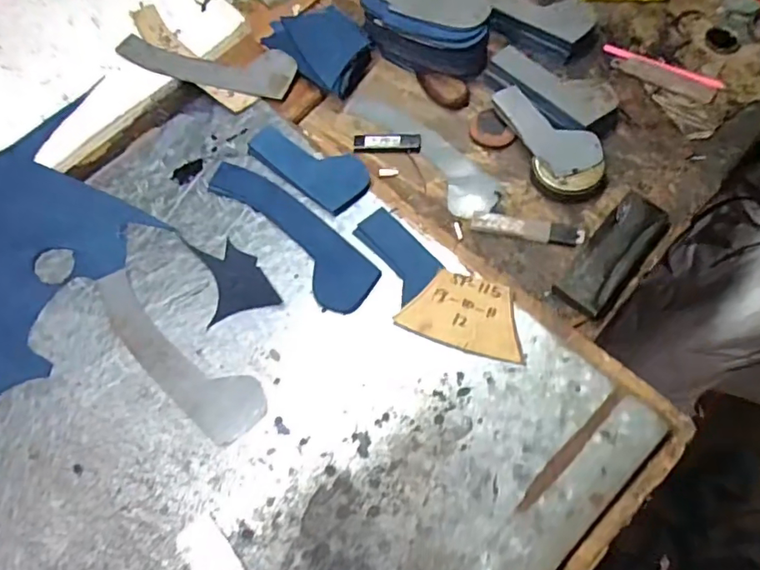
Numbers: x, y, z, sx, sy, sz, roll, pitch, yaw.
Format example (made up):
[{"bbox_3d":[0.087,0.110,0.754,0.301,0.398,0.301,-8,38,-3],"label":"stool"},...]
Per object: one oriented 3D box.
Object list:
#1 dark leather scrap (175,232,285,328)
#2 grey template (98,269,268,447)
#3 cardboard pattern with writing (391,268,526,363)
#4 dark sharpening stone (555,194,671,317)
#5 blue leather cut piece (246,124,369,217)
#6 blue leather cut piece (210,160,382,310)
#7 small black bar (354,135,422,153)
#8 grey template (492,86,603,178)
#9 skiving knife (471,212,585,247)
[{"bbox_3d":[-0.158,-0.016,0.564,0.075,0.004,0.106,-21,70,-5],"label":"dark leather scrap"},{"bbox_3d":[-0.206,0.067,0.531,0.225,0.006,0.061,37,76,15],"label":"grey template"},{"bbox_3d":[0.083,0.025,0.519,0.114,0.004,0.073,15,72,11],"label":"cardboard pattern with writing"},{"bbox_3d":[0.246,-0.034,0.560,0.054,0.028,0.156,39,76,15],"label":"dark sharpening stone"},{"bbox_3d":[-0.081,-0.139,0.604,0.150,0.006,0.065,37,78,18],"label":"blue leather cut piece"},{"bbox_3d":[-0.100,-0.059,0.576,0.236,0.004,0.061,40,75,20],"label":"blue leather cut piece"},{"bbox_3d":[0.009,-0.170,0.641,0.079,0.006,0.026,-3,70,2],"label":"small black bar"},{"bbox_3d":[0.185,-0.177,0.603,0.059,0.007,0.135,-41,72,4],"label":"grey template"},{"bbox_3d":[0.159,-0.061,0.580,0.117,0.005,0.024,11,75,8],"label":"skiving knife"}]

